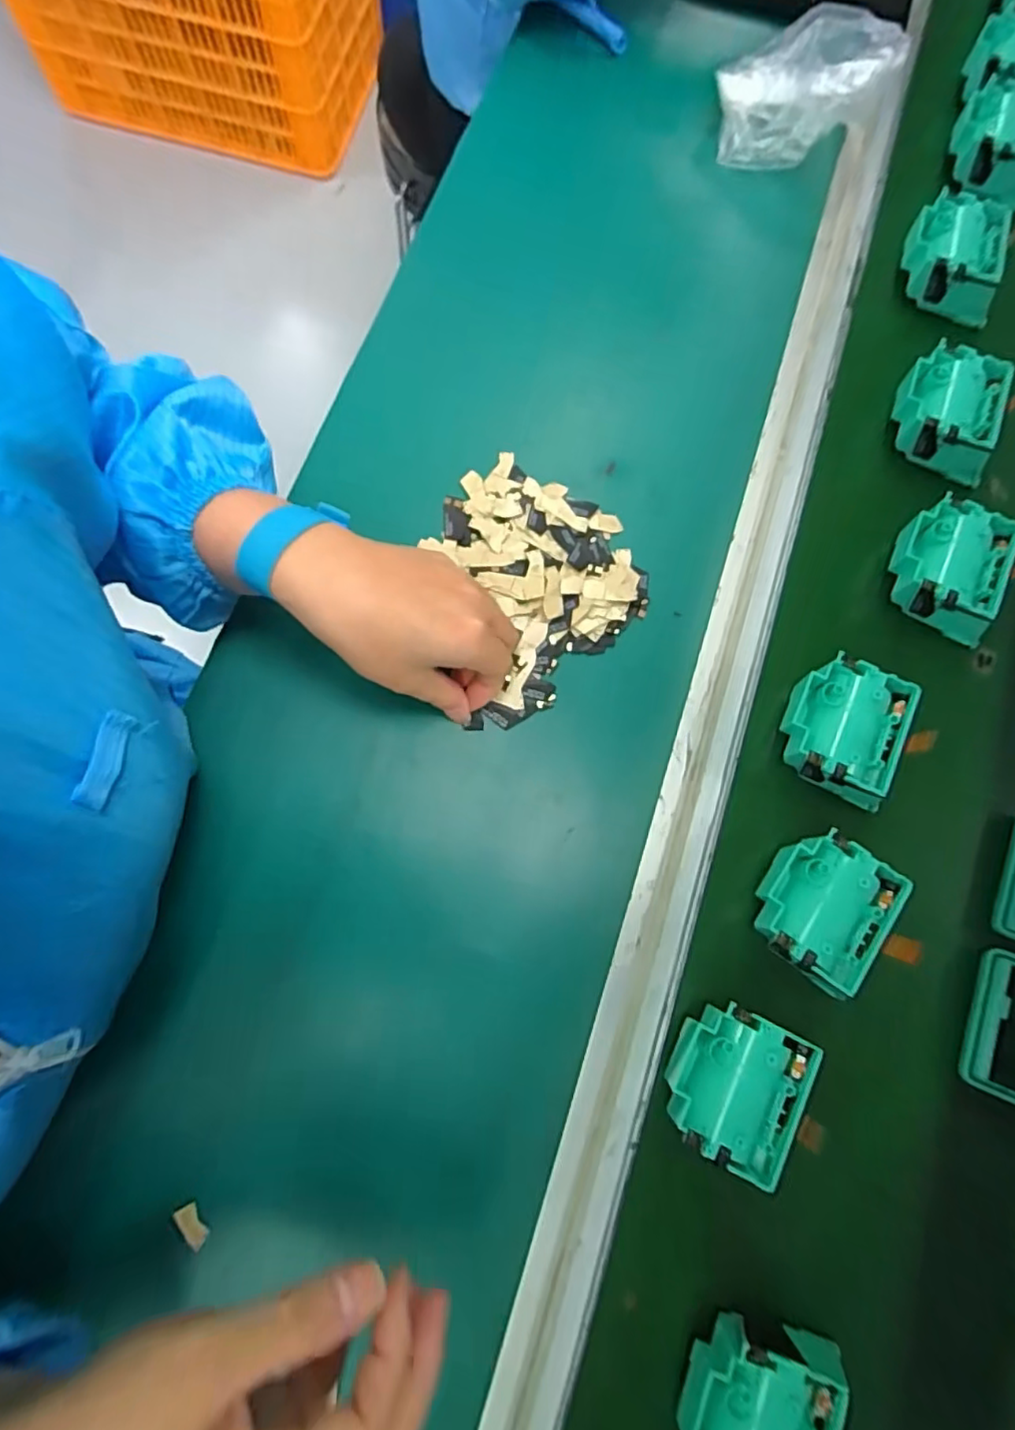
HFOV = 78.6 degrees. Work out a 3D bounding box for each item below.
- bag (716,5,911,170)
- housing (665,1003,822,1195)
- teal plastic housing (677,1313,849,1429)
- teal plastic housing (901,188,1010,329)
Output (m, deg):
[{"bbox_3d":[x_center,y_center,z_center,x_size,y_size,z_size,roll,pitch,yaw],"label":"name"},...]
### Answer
[{"bbox_3d":[0.231,-0.502,0.489,0.117,0.067,0.109,10,70,2],"label":"bag"},{"bbox_3d":[0.120,0.198,0.332,0.068,0.040,0.073,26,71,8],"label":"housing"},{"bbox_3d":[0.118,0.331,0.294,0.065,0.039,0.073,29,72,9],"label":"teal plastic housing"},{"bbox_3d":[0.342,-0.355,0.480,0.069,0.039,0.082,14,70,4],"label":"teal plastic housing"}]

